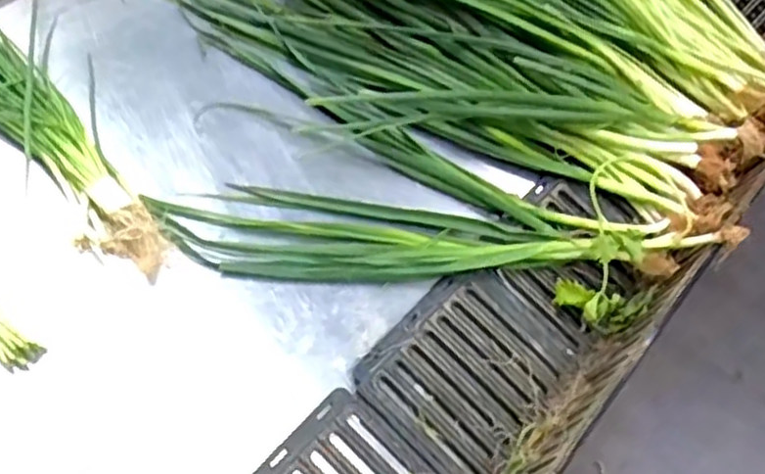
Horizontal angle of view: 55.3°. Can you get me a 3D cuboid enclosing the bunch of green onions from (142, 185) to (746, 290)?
[{"bbox_3d":[0.061,-0.012,0.746,0.546,0.077,0.136,-1,52,-4],"label":"bunch of green onions"}]

